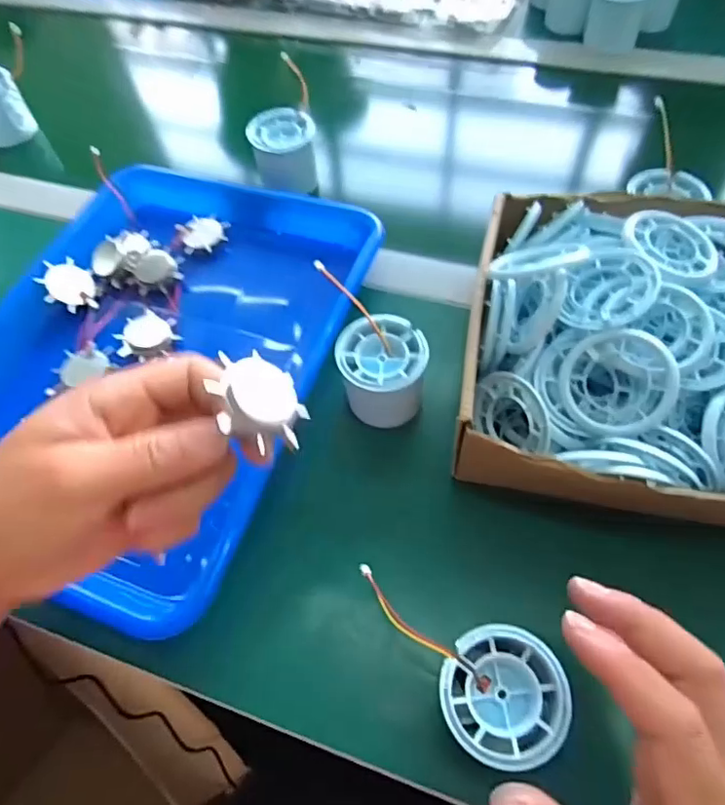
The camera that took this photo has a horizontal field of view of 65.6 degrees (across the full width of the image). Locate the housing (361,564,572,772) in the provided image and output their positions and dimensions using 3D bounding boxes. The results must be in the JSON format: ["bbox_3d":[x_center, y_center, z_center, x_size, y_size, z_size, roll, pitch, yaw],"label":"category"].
[{"bbox_3d":[0.050,0.115,0.265,0.053,0.019,0.102,-29,62,-14],"label":"housing"}]

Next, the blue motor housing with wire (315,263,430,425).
[{"bbox_3d":[0.010,-0.032,0.369,0.053,0.084,0.072,-12,59,-4],"label":"blue motor housing with wire"}]

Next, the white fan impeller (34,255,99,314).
[{"bbox_3d":[-0.228,-0.091,0.436,0.038,0.007,0.043,-12,78,-39],"label":"white fan impeller"}]

